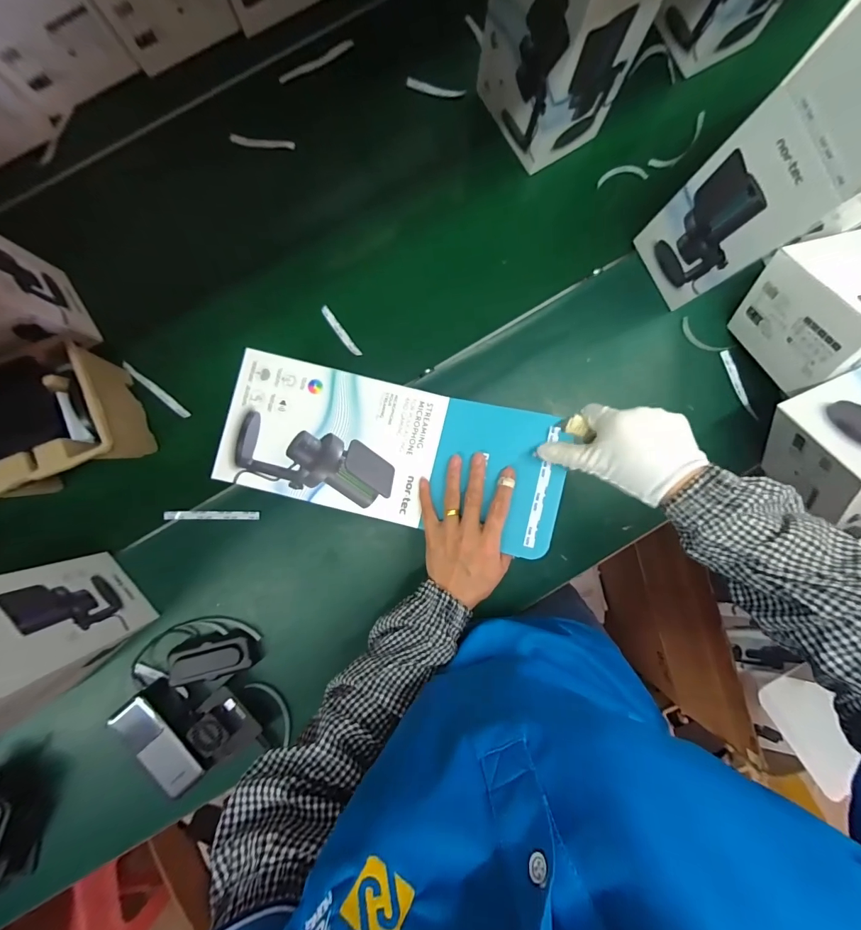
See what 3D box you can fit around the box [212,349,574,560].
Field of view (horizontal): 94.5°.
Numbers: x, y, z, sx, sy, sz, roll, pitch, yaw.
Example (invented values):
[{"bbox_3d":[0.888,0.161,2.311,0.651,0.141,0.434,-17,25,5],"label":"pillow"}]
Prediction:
[{"bbox_3d":[-0.045,-0.016,0.431,0.359,0.027,0.148,13,85,7],"label":"box"}]

